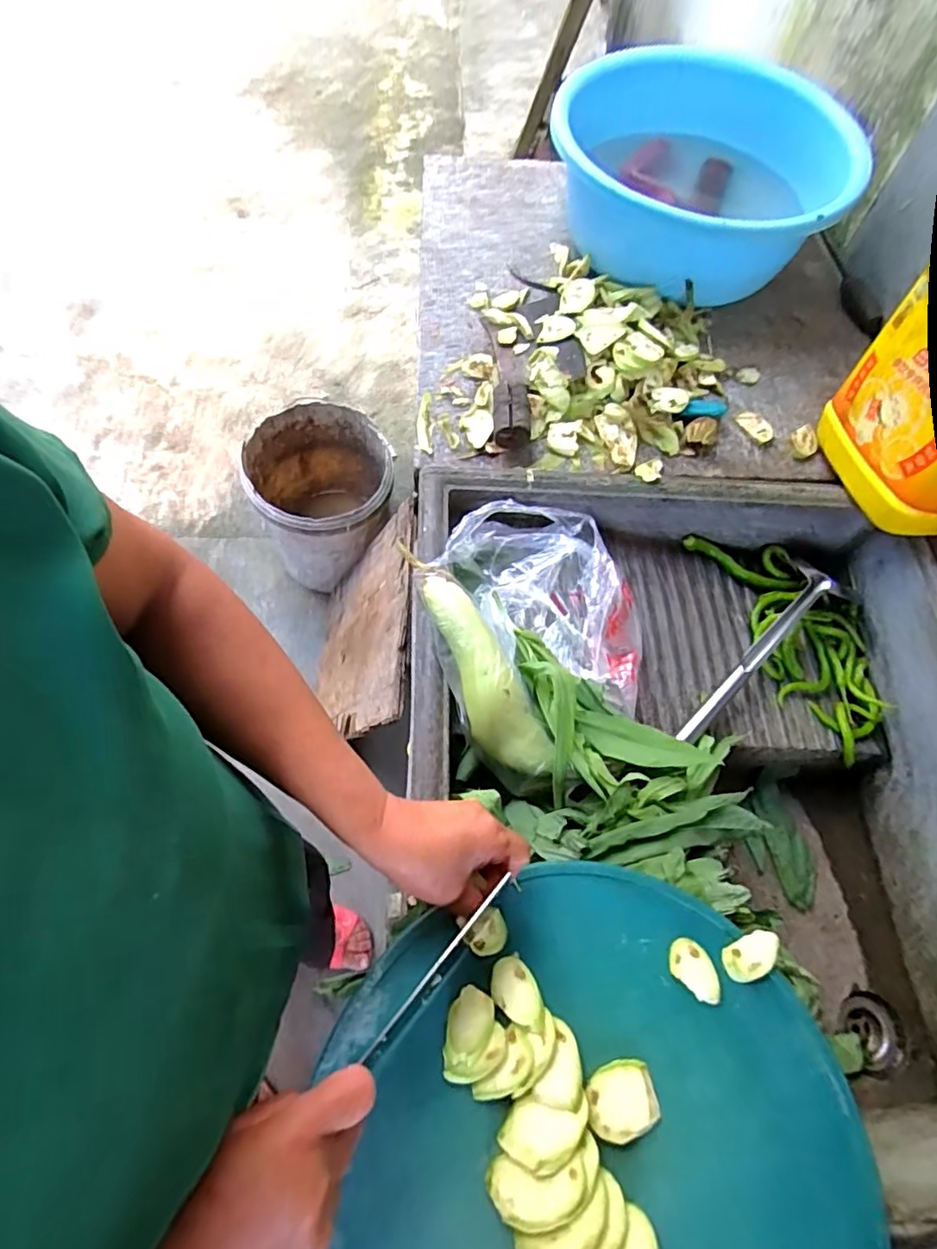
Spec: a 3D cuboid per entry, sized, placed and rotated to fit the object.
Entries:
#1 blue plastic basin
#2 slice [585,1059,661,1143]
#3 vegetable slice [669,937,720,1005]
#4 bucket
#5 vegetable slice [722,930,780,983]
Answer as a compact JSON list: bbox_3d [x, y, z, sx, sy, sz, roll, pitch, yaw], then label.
[{"bbox_3d":[0.286,-0.583,0.764,0.346,0.148,0.339,1,65,-2],"label":"blue plastic basin"},{"bbox_3d":[0.096,0.297,0.363,0.044,0.013,0.036,-8,66,-6],"label":"slice"},{"bbox_3d":[0.158,0.240,0.402,0.042,0.004,0.028,40,70,14],"label":"vegetable slice"},{"bbox_3d":[-0.307,-0.275,1.277,0.289,0.284,0.311,1,65,-2],"label":"bucket"},{"bbox_3d":[0.203,0.236,0.411,0.044,0.004,0.025,-21,68,-12],"label":"vegetable slice"}]

